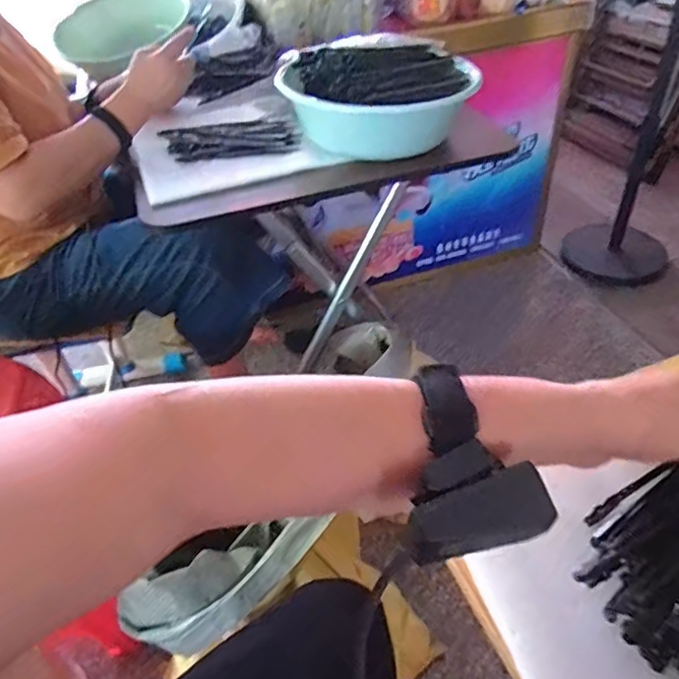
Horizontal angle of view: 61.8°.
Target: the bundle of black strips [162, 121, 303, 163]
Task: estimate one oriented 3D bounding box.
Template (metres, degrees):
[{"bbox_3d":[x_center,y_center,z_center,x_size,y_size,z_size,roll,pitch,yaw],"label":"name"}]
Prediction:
[{"bbox_3d":[-0.175,-0.316,0.903,0.223,0.026,0.087,-4,42,3],"label":"bundle of black strips"}]

